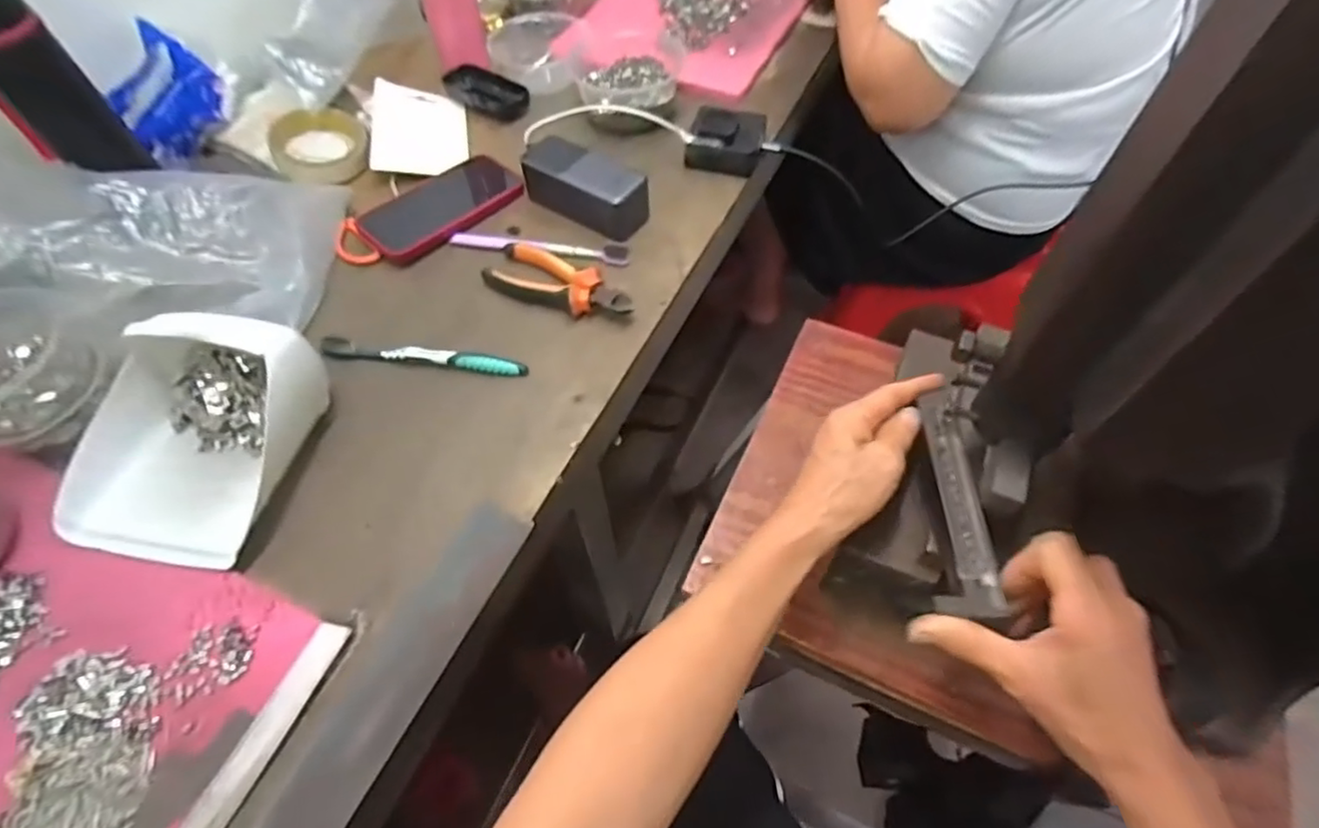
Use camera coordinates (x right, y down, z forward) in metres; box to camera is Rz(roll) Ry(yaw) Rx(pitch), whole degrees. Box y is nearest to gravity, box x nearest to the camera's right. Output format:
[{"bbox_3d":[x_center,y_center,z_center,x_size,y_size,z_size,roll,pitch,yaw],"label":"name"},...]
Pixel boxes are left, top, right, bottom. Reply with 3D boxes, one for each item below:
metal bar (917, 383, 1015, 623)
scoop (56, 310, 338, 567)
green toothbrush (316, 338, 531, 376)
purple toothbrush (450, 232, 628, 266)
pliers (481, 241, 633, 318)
[{"bbox_3d":[0.177,0.049,0.382,0.034,0.009,0.143,3,57,1],"label":"metal bar"},{"bbox_3d":[-0.352,0.010,0.471,0.162,0.086,0.177,2,57,4],"label":"scoop"},{"bbox_3d":[-0.197,-0.048,0.551,0.162,0.012,0.019,4,57,5],"label":"green toothbrush"},{"bbox_3d":[-0.121,-0.167,0.629,0.179,0.012,0.022,7,57,7],"label":"purple toothbrush"},{"bbox_3d":[-0.093,-0.123,0.597,0.144,0.024,0.056,20,60,15],"label":"pliers"}]

